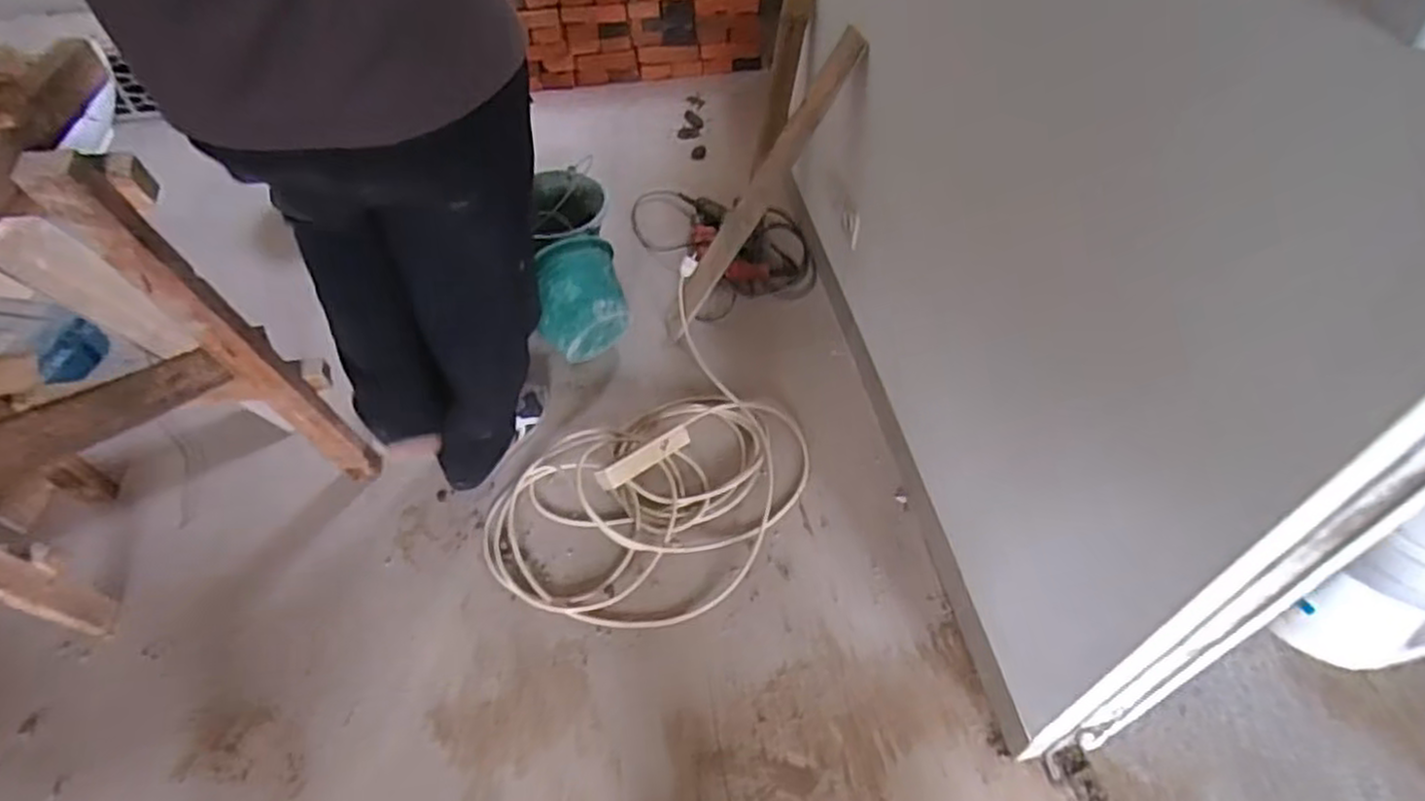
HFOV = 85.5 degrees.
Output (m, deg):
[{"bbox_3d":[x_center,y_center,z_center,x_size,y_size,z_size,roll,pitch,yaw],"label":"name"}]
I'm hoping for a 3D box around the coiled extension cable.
[{"bbox_3d":[-0.087,0.111,1.499,0.489,0.093,0.691,24,56,19],"label":"coiled extension cable"}]

